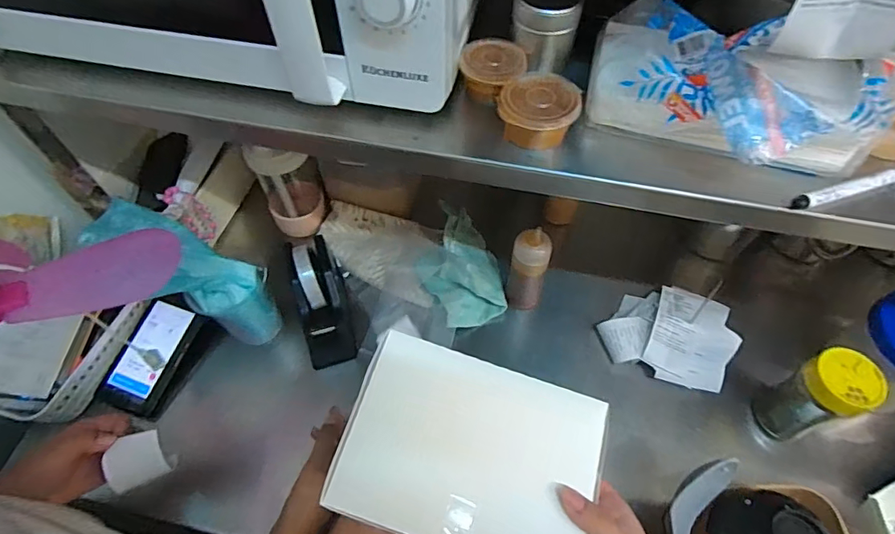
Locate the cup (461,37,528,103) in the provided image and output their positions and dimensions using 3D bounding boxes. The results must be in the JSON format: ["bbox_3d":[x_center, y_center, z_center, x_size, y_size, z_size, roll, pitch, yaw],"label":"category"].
[{"bbox_3d":[0.040,-0.174,0.438,0.051,0.040,0.049,0,57,0],"label":"cup"}]

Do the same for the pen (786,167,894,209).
[{"bbox_3d":[0.333,-0.066,0.384,0.136,0.012,0.014,-14,58,-9],"label":"pen"}]

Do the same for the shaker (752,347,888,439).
[{"bbox_3d":[0.421,0.151,0.562,0.062,0.137,0.065,-21,59,-13],"label":"shaker"}]

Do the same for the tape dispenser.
[{"bbox_3d":[-0.165,0.045,0.639,0.063,0.112,0.163,-13,58,-8],"label":"tape dispenser"}]

